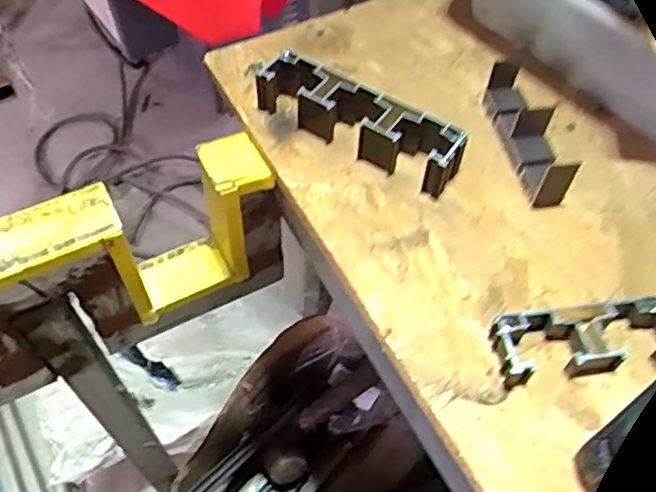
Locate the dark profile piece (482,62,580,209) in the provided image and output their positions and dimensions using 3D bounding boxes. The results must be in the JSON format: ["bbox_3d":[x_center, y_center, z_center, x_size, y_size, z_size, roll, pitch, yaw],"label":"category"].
[{"bbox_3d":[0.122,-0.072,0.383,0.026,0.028,0.098,-5,56,-8],"label":"dark profile piece"}]

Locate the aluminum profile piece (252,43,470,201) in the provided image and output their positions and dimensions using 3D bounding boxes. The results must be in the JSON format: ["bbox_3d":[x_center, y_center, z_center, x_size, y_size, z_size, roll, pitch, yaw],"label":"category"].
[{"bbox_3d":[0.018,-0.079,0.384,0.137,0.037,0.029,32,60,19],"label":"aluminum profile piece"}]

